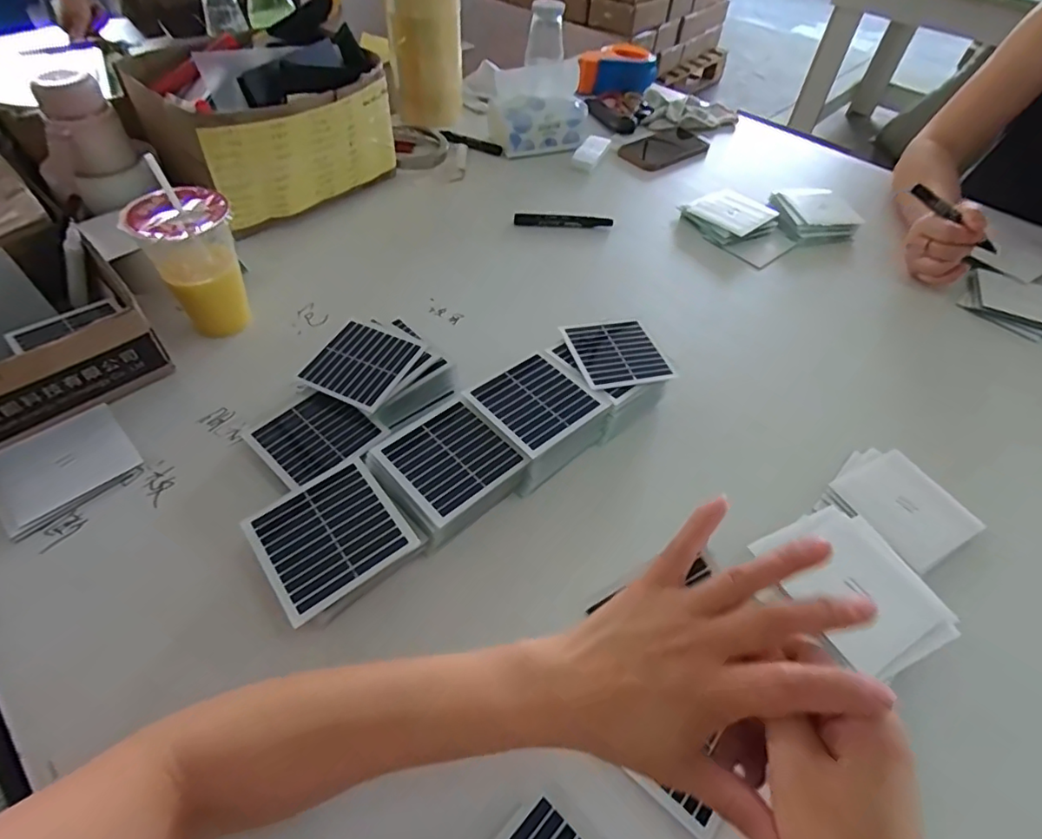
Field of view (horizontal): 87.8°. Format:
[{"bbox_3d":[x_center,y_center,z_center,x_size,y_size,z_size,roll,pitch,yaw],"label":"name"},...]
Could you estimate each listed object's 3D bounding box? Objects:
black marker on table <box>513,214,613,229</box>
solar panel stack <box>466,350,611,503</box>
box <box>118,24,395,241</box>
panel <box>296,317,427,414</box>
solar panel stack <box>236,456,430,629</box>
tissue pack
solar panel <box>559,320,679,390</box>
[{"bbox_3d":[0.059,-0.268,0.731,0.134,0.015,0.013,-2,51,-5],"label":"black marker on table"},{"bbox_3d":[0.015,-0.002,0.471,0.094,0.046,0.092,-30,58,-25],"label":"solar panel stack"},{"bbox_3d":[-0.318,-0.382,0.700,0.257,0.161,0.196,-36,61,-28],"label":"box"},{"bbox_3d":[-0.141,-0.053,0.491,0.082,0.006,0.088,23,58,14],"label":"panel"},{"bbox_3d":[-0.131,0.088,0.387,0.095,0.037,0.089,-33,62,-22],"label":"solar panel stack"},{"bbox_3d":[0.026,-0.480,0.846,0.147,0.094,0.094,-12,52,-13],"label":"tissue pack"},{"bbox_3d":[0.090,-0.063,0.508,0.084,0.004,0.082,-12,52,-16],"label":"solar panel"}]

